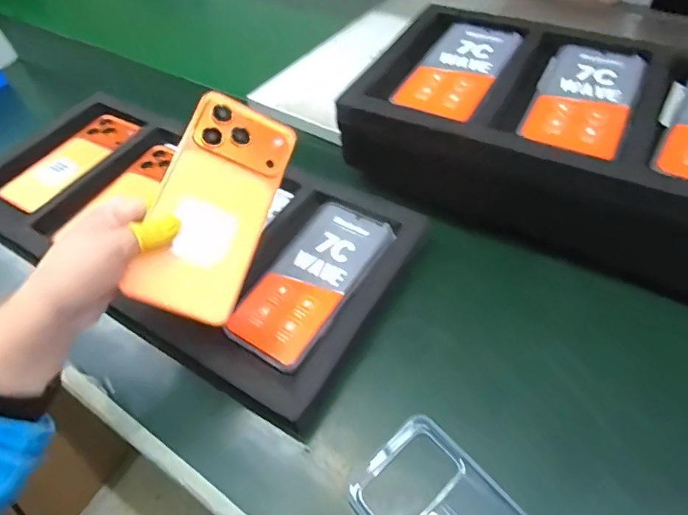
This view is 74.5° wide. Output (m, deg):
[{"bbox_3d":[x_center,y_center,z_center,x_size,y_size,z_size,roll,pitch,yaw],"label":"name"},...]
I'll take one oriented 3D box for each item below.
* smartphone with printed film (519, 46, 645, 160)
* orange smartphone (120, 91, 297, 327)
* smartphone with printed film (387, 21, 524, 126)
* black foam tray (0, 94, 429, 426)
[{"bbox_3d":[0.212,-0.143,0.399,0.076,0.009,0.155,21,56,20],"label":"smartphone with printed film"},{"bbox_3d":[-0.094,-0.037,0.329,0.076,0.007,0.162,23,73,-15],"label":"orange smartphone"},{"bbox_3d":[0.113,-0.185,0.440,0.073,0.010,0.169,23,57,21],"label":"smartphone with printed film"},{"bbox_3d":[-0.179,-0.041,0.462,0.479,0.046,0.214,25,56,20],"label":"black foam tray"}]

